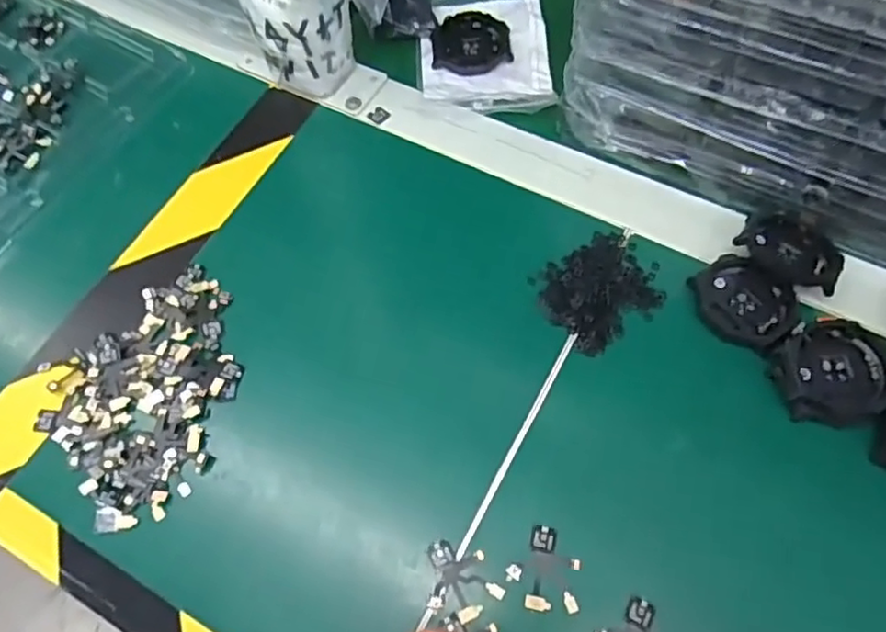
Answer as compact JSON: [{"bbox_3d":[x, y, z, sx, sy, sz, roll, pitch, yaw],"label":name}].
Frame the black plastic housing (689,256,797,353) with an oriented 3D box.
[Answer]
[{"bbox_3d":[0.157,-0.007,0.343,0.049,0.011,0.051,-1,63,2],"label":"black plastic housing"}]

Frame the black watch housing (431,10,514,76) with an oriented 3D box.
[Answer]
[{"bbox_3d":[0.019,-0.187,0.448,0.053,0.006,0.050,-5,63,0],"label":"black watch housing"}]

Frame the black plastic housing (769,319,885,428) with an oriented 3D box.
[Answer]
[{"bbox_3d":[0.190,0.028,0.320,0.052,0.017,0.050,-1,63,2],"label":"black plastic housing"}]

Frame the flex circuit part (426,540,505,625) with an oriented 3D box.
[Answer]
[{"bbox_3d":[0.009,0.119,0.293,0.036,0.007,0.029,12,64,9],"label":"flex circuit part"}]

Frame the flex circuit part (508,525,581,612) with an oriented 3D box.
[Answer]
[{"bbox_3d":[0.045,0.112,0.292,0.031,0.004,0.035,7,63,6],"label":"flex circuit part"}]

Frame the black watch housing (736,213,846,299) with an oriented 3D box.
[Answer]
[{"bbox_3d":[0.188,-0.039,0.352,0.052,0.010,0.044,29,68,16],"label":"black watch housing"}]

